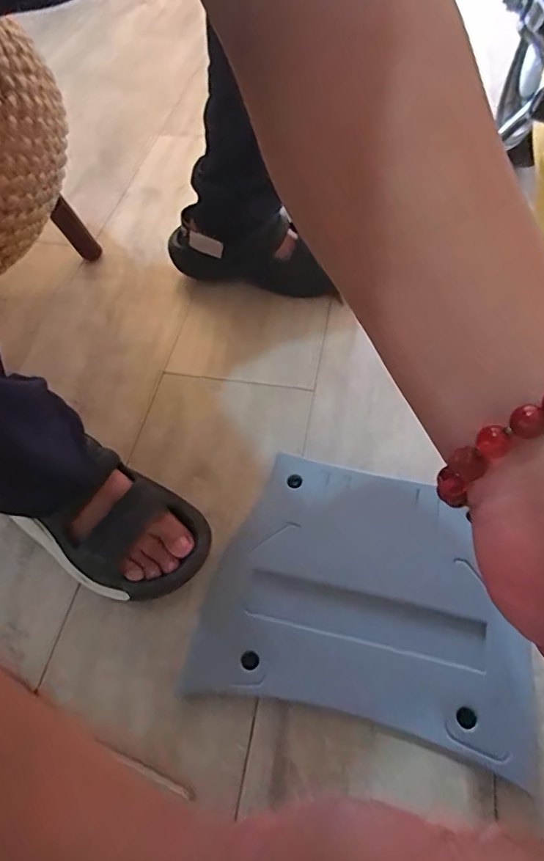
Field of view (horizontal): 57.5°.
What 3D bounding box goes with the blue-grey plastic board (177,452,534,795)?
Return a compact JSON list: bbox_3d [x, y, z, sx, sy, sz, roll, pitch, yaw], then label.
[{"bbox_3d":[0.093,0.152,0.472,0.282,0.021,0.239,12,59,12],"label":"blue-grey plastic board"}]

